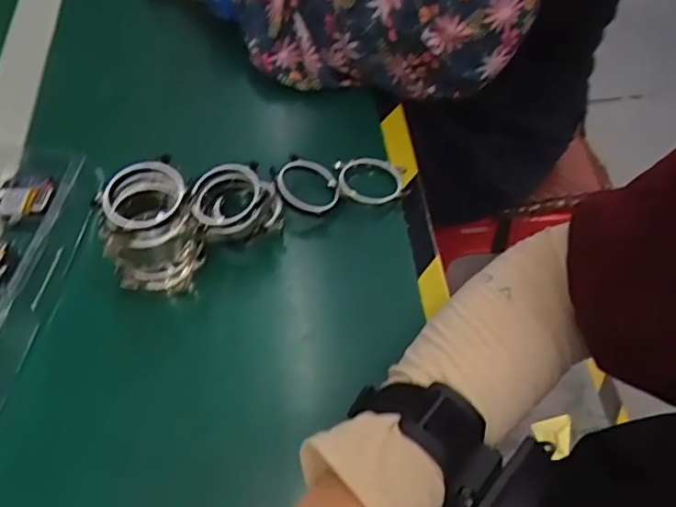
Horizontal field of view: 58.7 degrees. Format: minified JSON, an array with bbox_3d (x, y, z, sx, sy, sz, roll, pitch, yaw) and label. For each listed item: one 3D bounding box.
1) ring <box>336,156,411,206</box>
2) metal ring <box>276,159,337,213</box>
[{"bbox_3d":[0.025,-0.054,0.439,0.053,0.010,0.047,-8,52,-17],"label":"ring"},{"bbox_3d":[-0.022,-0.049,0.429,0.044,0.008,0.043,9,53,-12],"label":"metal ring"}]

